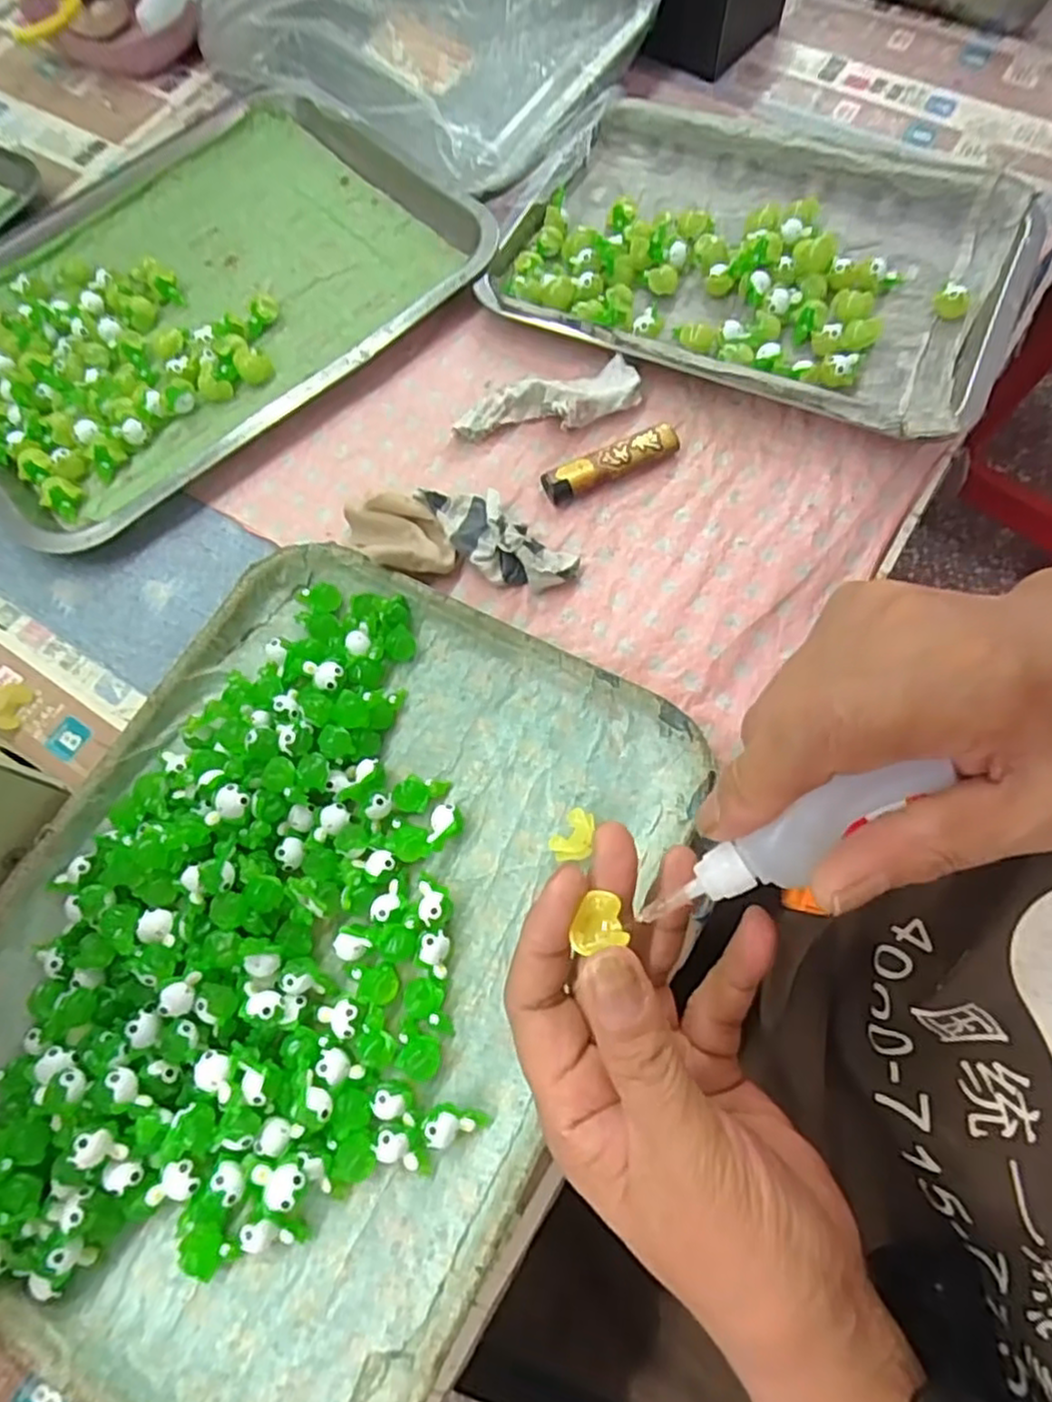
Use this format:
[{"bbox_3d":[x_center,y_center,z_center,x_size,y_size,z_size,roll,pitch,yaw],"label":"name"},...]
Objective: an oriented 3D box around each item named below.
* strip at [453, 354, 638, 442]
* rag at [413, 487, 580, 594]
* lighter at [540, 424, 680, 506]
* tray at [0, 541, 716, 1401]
[{"bbox_3d":[0.012,-0.176,0.415,0.109,0.024,0.034,-15,71,-4],"label":"strip"},{"bbox_3d":[-0.018,-0.090,0.383,0.091,0.023,0.037,38,75,13],"label":"rag"},{"bbox_3d":[0.048,-0.135,0.398,0.079,0.013,0.018,-22,71,-6],"label":"lighter"},{"bbox_3d":[-0.096,0.102,0.310,0.267,0.031,0.343,26,73,10],"label":"tray"}]

